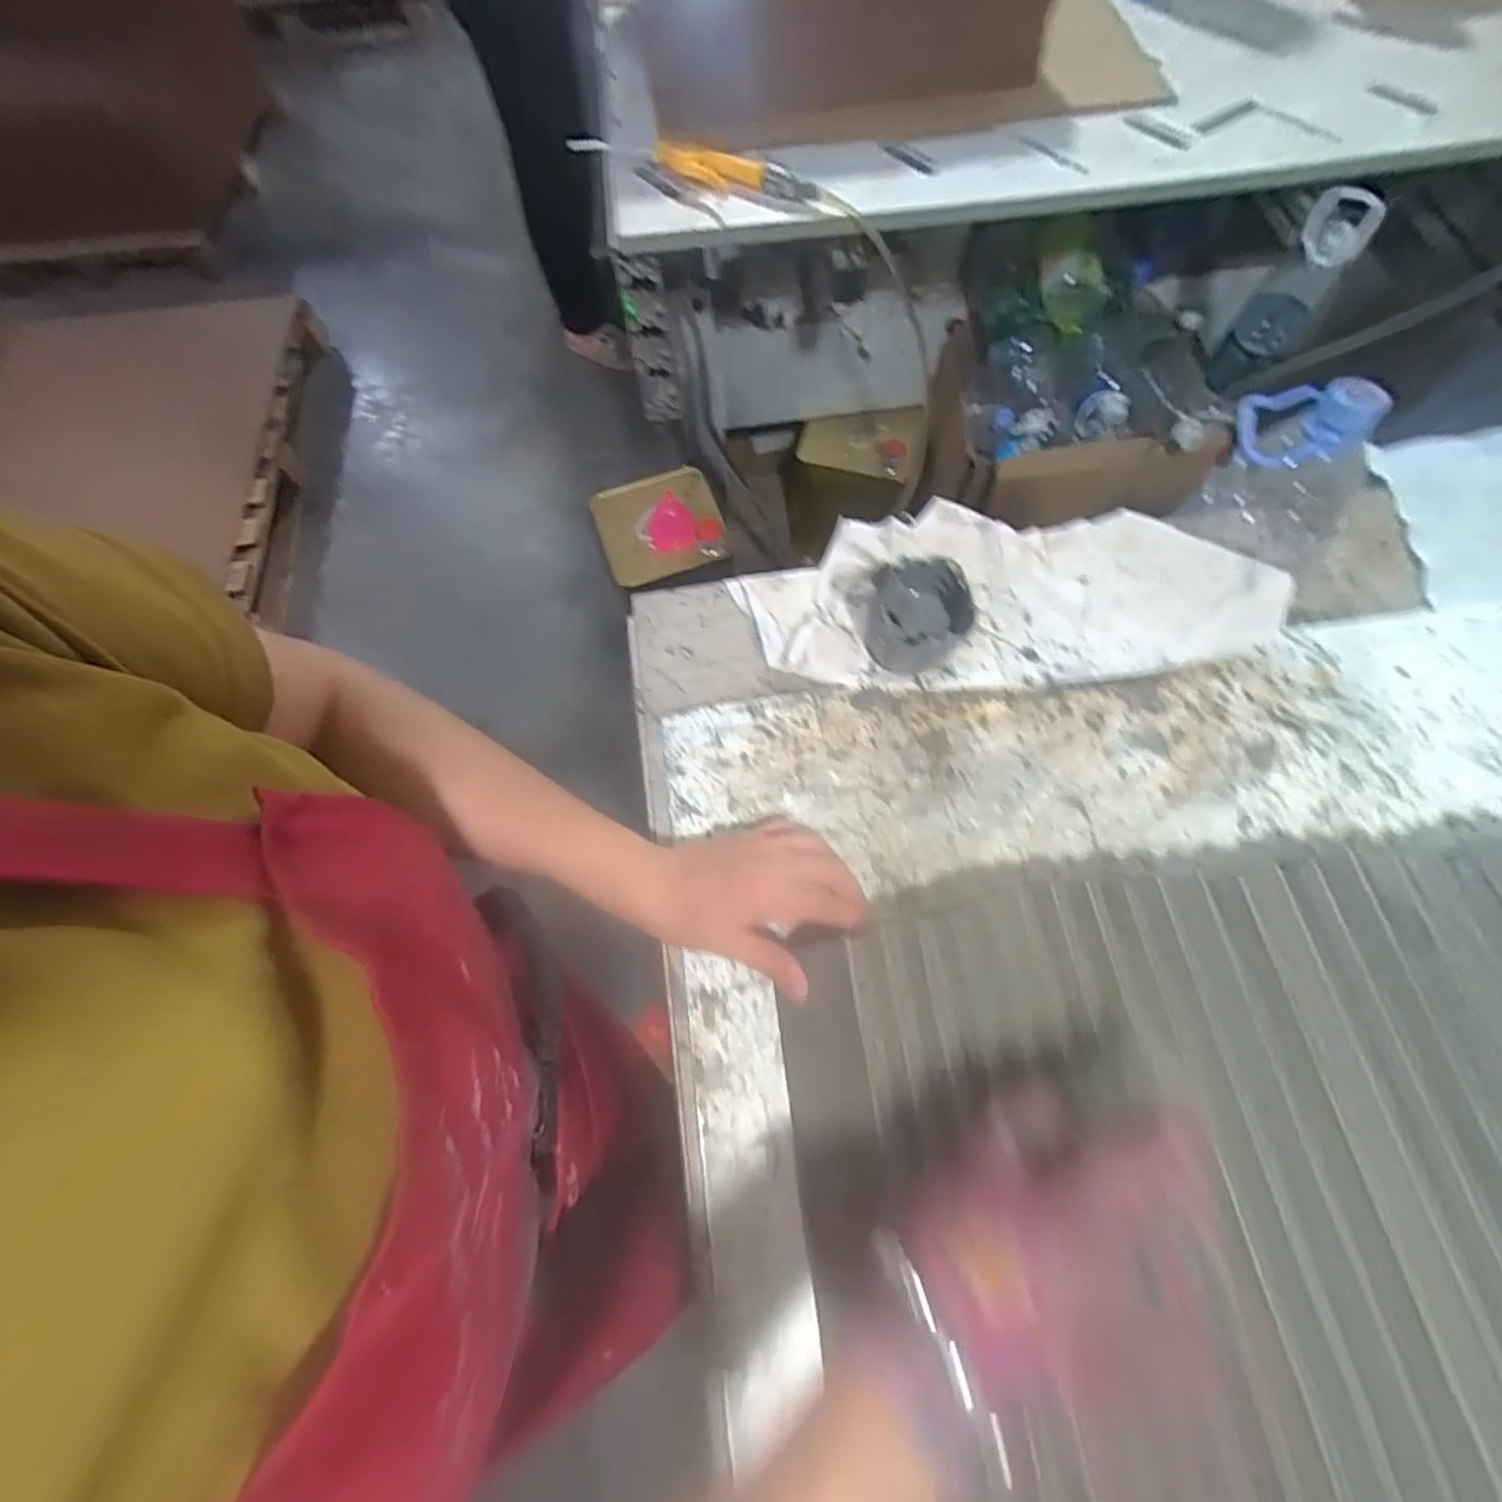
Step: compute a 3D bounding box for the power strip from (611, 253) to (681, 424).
[{"bbox_3d":[-0.133,-0.547,0.876,0.057,0.222,0.038,-13,68,-3],"label":"power strip"}]

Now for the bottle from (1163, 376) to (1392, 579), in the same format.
[{"bbox_3d":[0.377,-0.196,0.452,0.068,0.122,0.099,-41,71,-15],"label":"bottle"}]

